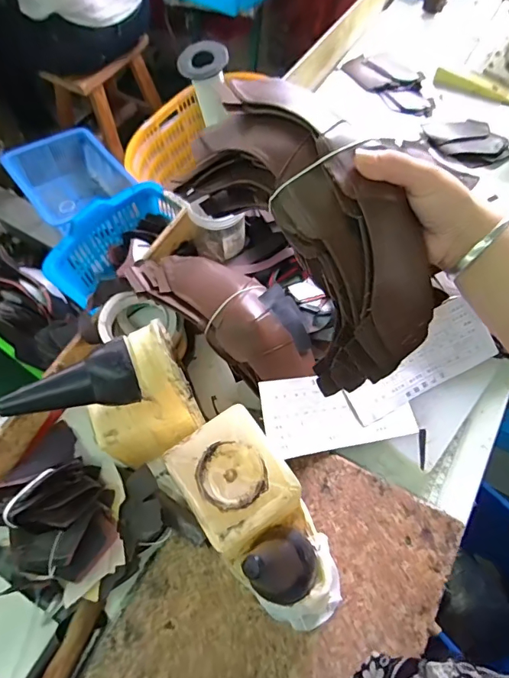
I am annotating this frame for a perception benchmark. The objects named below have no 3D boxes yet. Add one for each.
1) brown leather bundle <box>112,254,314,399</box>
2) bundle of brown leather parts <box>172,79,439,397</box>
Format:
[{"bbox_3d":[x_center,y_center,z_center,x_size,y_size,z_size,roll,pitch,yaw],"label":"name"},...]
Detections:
[{"bbox_3d":[-0.039,-0.038,0.597,0.272,0.059,0.114,35,67,17],"label":"brown leather bundle"},{"bbox_3d":[0.043,-0.088,0.362,0.118,0.122,0.252,-31,81,-15],"label":"bundle of brown leather parts"}]

